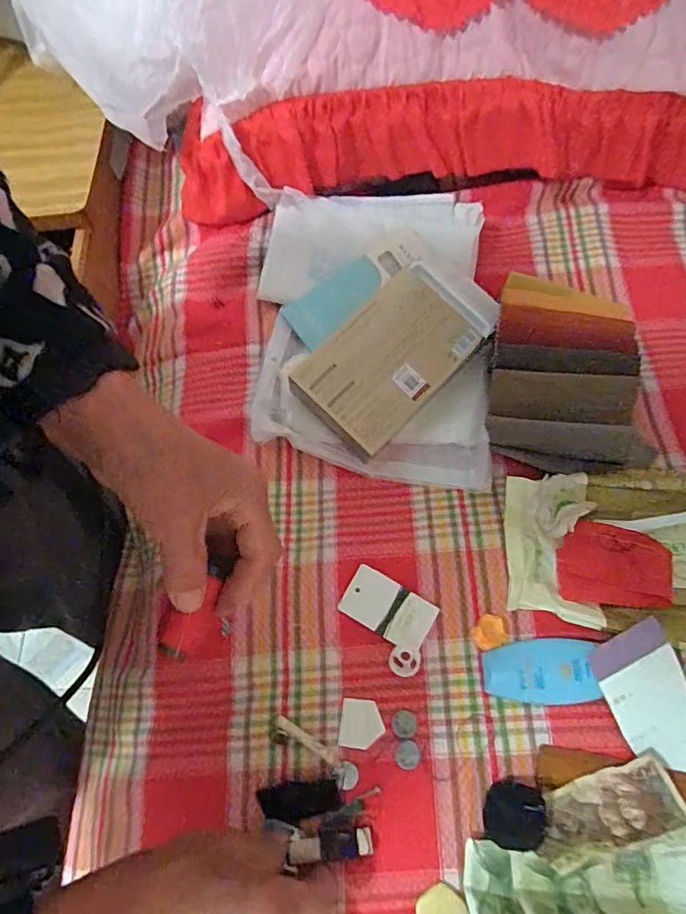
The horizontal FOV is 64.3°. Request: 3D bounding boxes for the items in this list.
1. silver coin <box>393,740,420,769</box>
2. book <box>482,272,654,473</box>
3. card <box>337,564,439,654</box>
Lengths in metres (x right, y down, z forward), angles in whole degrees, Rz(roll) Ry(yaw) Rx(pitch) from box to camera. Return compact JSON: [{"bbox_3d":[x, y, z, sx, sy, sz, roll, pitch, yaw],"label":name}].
[{"bbox_3d":[0.047,0.217,0.397,0.018,0.004,0.018,-3,67,6],"label":"silver coin"},{"bbox_3d":[0.200,-0.072,0.489,0.125,0.058,0.176,4,67,9],"label":"book"},{"bbox_3d":[0.035,0.121,0.433,0.071,0.004,0.041,28,81,11],"label":"card"}]

